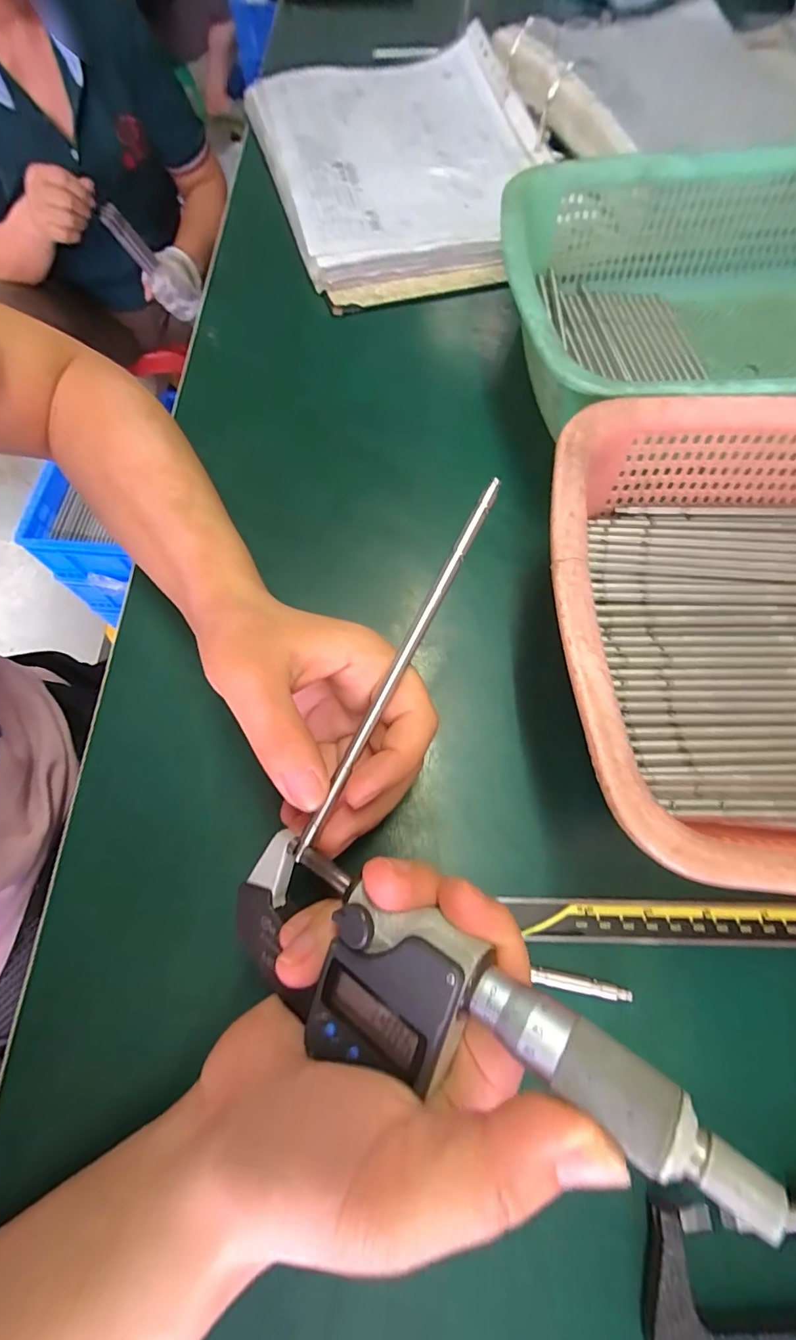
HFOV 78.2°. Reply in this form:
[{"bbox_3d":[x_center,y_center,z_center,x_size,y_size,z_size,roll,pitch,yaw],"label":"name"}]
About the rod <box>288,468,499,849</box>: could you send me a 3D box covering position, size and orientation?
[{"bbox_3d":[0.002,-0.005,0.187,0.004,0.008,0.160,26,81,10],"label":"rod"}]

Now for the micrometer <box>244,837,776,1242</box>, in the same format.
[{"bbox_3d":[0.007,0.094,0.138,0.155,0.028,0.046,8,65,33],"label":"micrometer"}]

